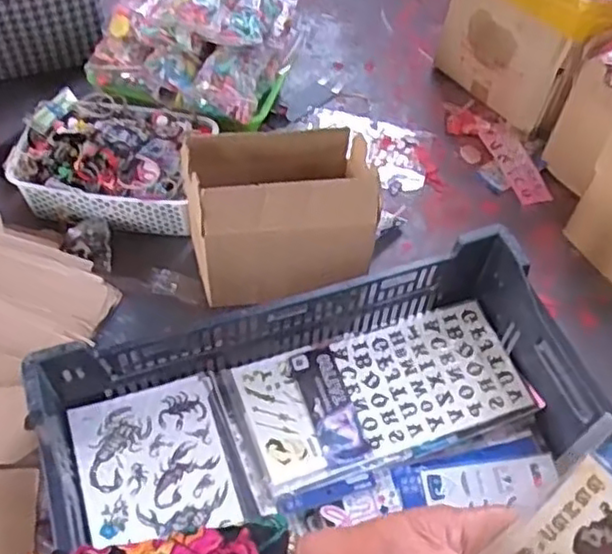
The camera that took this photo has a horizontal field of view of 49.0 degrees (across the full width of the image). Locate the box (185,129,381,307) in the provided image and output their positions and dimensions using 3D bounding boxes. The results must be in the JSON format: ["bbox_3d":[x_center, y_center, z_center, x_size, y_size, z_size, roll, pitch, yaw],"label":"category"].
[{"bbox_3d":[-0.032,-0.085,0.913,0.225,0.183,0.165,-12,50,-12],"label":"box"}]

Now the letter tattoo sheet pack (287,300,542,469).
[{"bbox_3d":[0.135,0.136,0.858,0.276,0.015,0.181,-13,50,-14],"label":"letter tattoo sheet pack"}]

